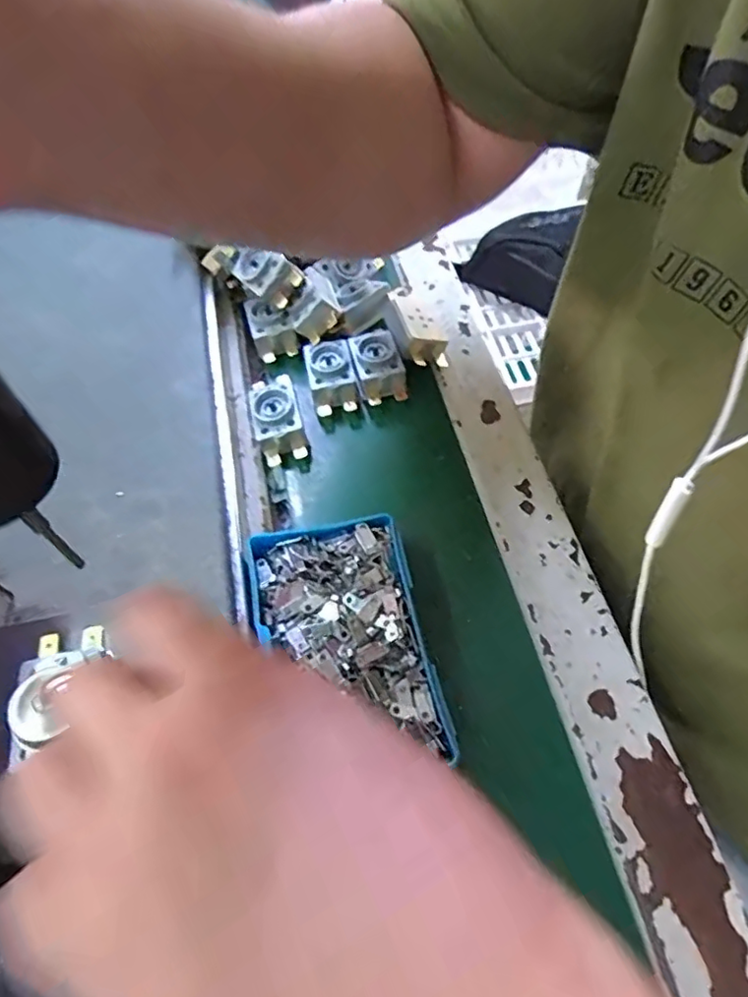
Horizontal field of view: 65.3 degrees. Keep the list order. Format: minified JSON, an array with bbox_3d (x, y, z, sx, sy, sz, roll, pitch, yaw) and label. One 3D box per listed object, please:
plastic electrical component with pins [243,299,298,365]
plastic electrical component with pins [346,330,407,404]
[{"bbox_3d":[-0.064,-0.106,0.362,0.025,0.022,0.031,-15,58,-8],"label":"plastic electrical component with pins"},{"bbox_3d":[0.001,-0.079,0.346,0.026,0.023,0.051,-13,58,-6],"label":"plastic electrical component with pins"}]

